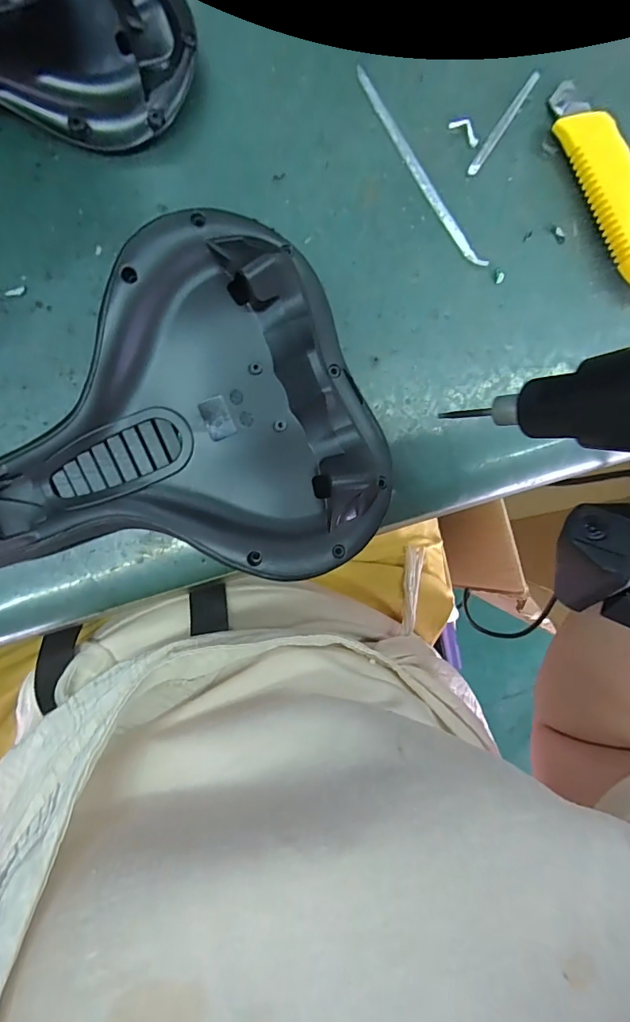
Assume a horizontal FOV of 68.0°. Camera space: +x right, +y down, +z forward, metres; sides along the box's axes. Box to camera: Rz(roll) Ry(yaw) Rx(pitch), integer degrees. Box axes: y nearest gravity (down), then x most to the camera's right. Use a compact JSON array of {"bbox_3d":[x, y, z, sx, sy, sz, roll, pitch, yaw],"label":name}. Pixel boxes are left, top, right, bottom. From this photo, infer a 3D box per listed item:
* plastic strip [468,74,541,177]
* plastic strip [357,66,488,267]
[{"bbox_3d":[0.123,-0.251,0.302,0.007,0.004,0.077,33,90,-9],"label":"plastic strip"},{"bbox_3d":[0.068,-0.217,0.299,0.009,0.005,0.140,-37,99,-3],"label":"plastic strip"}]

